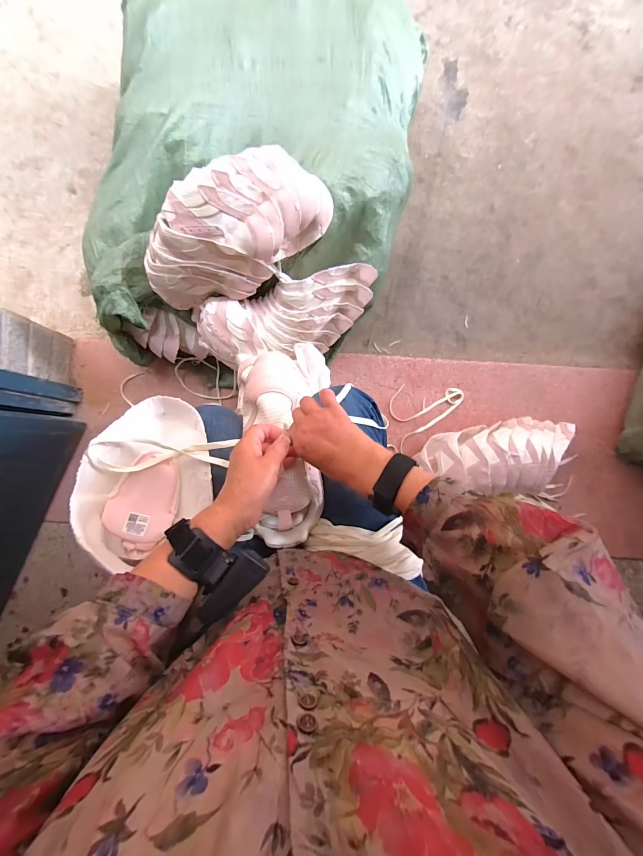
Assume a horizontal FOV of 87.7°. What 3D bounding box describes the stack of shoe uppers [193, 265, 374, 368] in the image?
[{"bbox_3d":[-0.074,-0.236,0.725,0.391,0.128,0.143,-14,87,-1],"label":"stack of shoe uppers"}]

